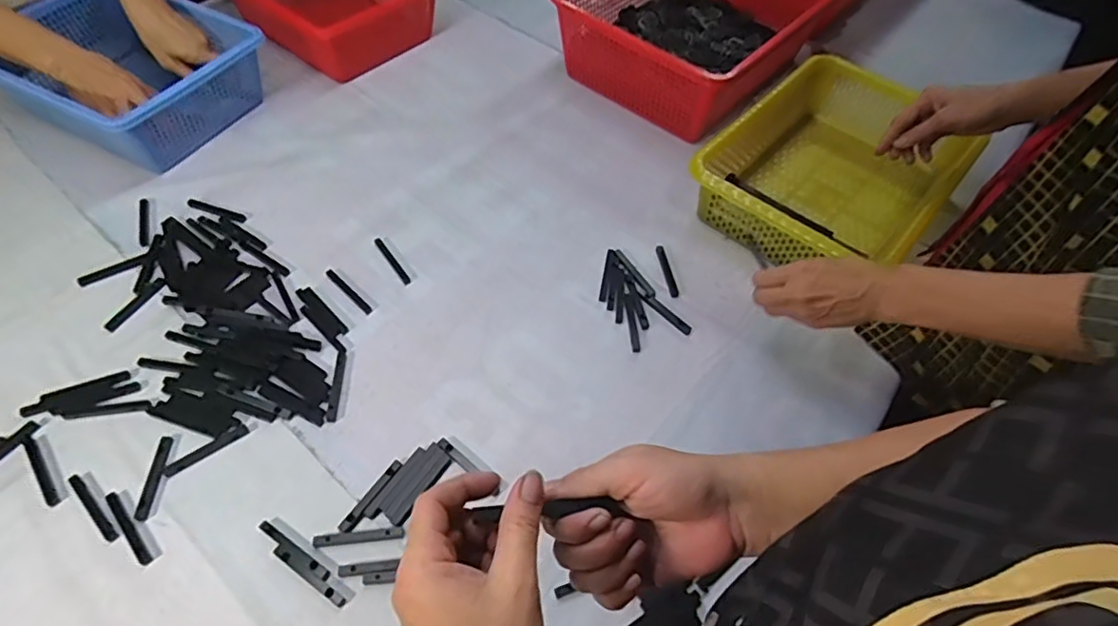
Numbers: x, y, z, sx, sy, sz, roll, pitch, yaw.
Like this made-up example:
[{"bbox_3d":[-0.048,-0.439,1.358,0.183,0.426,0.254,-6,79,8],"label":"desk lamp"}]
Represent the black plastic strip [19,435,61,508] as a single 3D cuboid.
[{"bbox_3d":[-0.462,0.139,0.525,0.010,0.004,0.077,-36,63,-25],"label":"black plastic strip"}]

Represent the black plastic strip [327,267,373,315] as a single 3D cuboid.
[{"bbox_3d":[-0.230,-0.024,0.647,0.074,0.005,0.009,39,61,22],"label":"black plastic strip"}]

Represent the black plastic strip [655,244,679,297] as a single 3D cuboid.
[{"bbox_3d":[0.125,-0.049,0.684,0.013,0.007,0.073,-5,55,-6],"label":"black plastic strip"}]

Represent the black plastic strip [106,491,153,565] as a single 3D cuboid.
[{"bbox_3d":[-0.366,0.182,0.503,0.010,0.004,0.077,-37,64,-25],"label":"black plastic strip"}]

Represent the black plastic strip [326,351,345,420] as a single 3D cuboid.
[{"bbox_3d":[-0.220,0.071,0.583,0.009,0.004,0.076,-3,55,-5],"label":"black plastic strip"}]

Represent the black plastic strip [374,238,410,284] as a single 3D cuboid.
[{"bbox_3d":[-0.190,-0.059,0.673,0.010,0.005,0.073,-30,61,-22],"label":"black plastic strip"}]

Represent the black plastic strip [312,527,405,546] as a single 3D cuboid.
[{"bbox_3d":[-0.173,0.191,0.504,0.072,0.004,0.012,-4,55,-6],"label":"black plastic strip"}]

